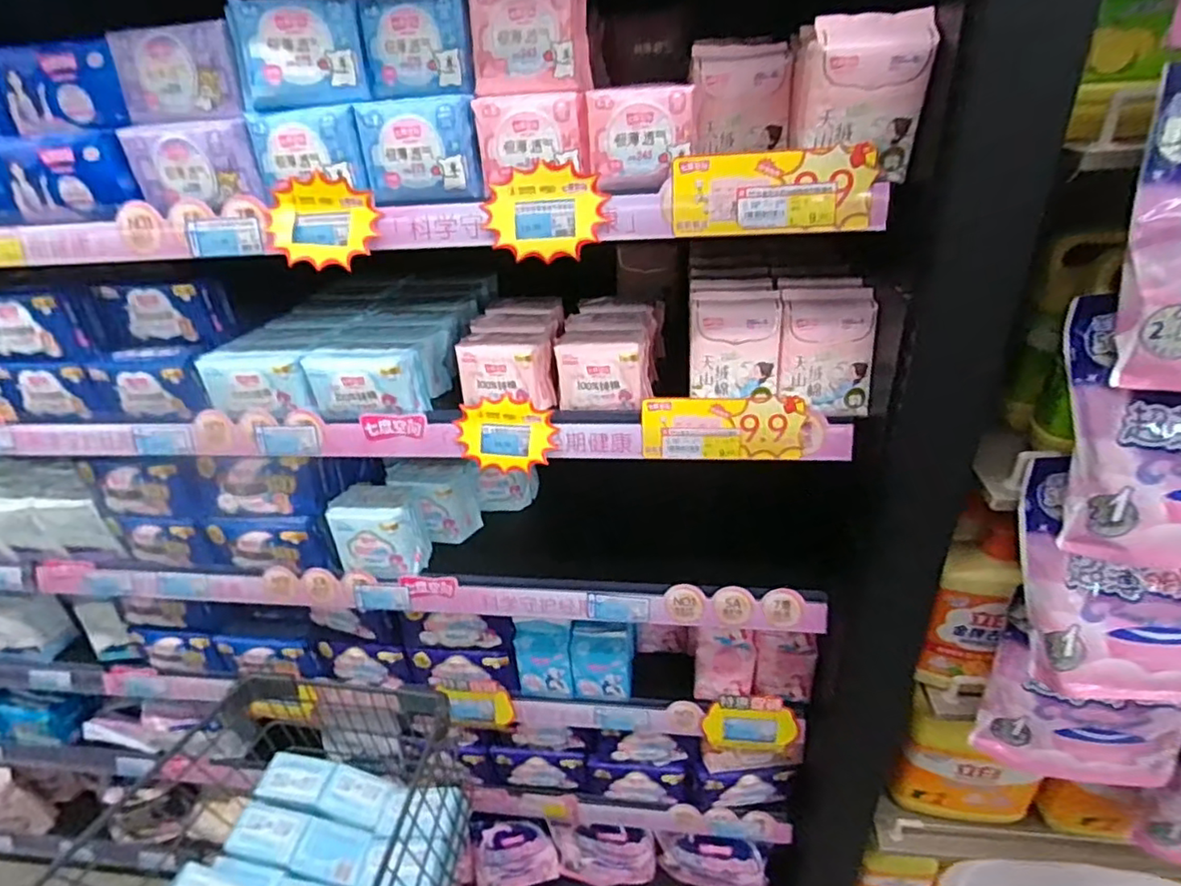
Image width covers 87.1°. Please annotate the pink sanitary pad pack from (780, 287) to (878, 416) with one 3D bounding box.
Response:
[{"bbox_3d":[0.257,-0.098,0.674,0.094,0.136,0.032,0,11,8],"label":"pink sanitary pad pack"}]

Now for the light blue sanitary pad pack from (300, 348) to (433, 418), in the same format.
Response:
[{"bbox_3d":[-0.272,-0.075,0.759,0.134,0.077,0.059,-3,30,2],"label":"light blue sanitary pad pack"}]

